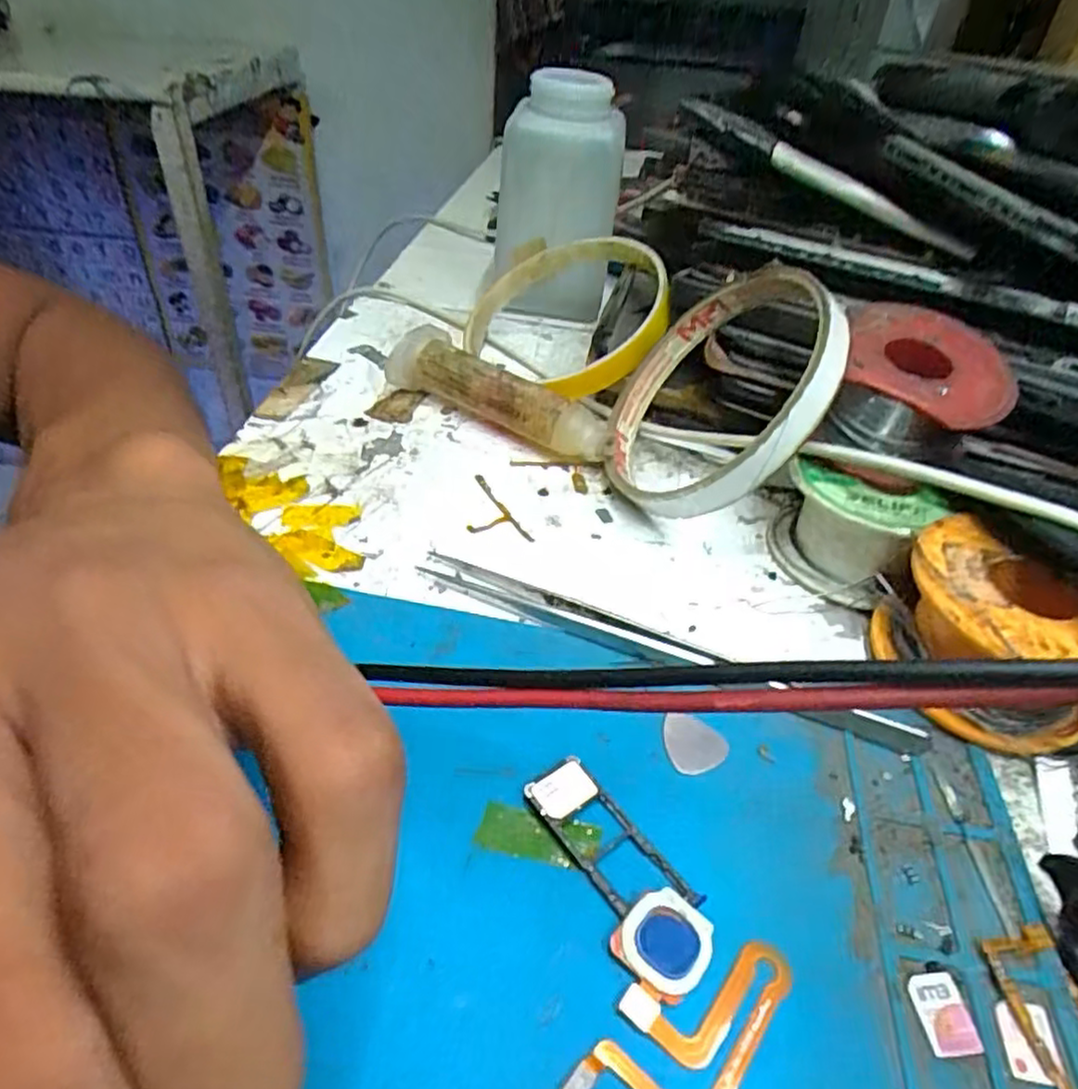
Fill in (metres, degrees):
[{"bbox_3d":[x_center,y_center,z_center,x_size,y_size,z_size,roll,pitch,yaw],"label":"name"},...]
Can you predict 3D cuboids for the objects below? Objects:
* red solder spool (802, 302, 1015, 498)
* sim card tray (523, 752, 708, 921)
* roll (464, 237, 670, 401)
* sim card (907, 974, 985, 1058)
[{"bbox_3d":[0.105,-0.041,0.204,0.043,0.034,0.047,3,41,-2],"label":"red solder spool"},{"bbox_3d":[0.014,0.059,0.145,0.015,0.004,0.038,-26,50,-30],"label":"sim card tray"},{"bbox_3d":[0.014,-0.091,0.288,0.077,0.022,0.087,-46,51,-10],"label":"roll"},{"bbox_3d":[0.071,0.083,0.128,0.009,0.004,0.012,-3,46,-4],"label":"sim card"}]

